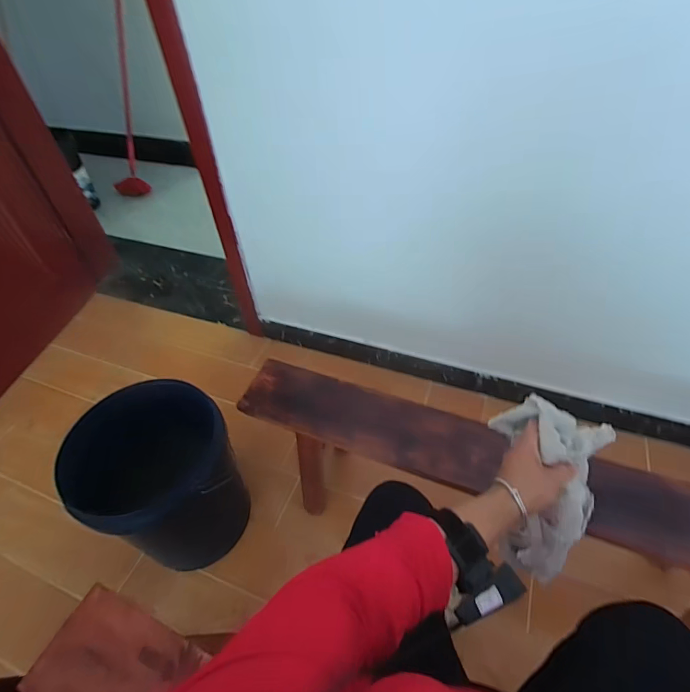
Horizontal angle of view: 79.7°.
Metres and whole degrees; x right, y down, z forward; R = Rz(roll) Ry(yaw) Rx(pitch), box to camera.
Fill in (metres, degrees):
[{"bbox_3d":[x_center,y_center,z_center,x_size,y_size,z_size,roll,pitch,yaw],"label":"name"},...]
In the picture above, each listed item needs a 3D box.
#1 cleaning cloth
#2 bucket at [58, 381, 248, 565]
[{"bbox_3d":[0.243,0.168,0.497,0.109,0.100,0.201,5,86,10],"label":"cleaning cloth"},{"bbox_3d":[-0.384,0.304,0.925,0.315,0.376,0.283,-22,48,-15],"label":"bucket"}]

